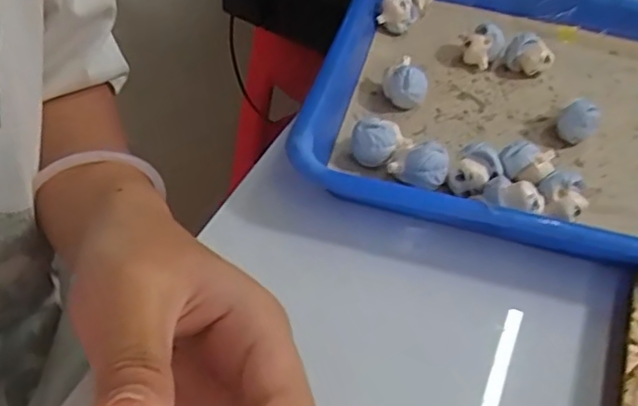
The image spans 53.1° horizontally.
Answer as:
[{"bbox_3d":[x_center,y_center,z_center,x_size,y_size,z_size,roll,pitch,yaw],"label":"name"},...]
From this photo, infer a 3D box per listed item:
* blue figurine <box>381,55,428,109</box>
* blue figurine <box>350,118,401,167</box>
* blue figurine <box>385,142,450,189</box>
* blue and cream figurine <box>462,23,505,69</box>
[{"bbox_3d":[0.048,-0.066,0.360,0.024,0.020,0.028,11,46,3],"label":"blue figurine"},{"bbox_3d":[0.029,-0.031,0.323,0.024,0.019,0.016,11,46,3],"label":"blue figurine"},{"bbox_3d":[0.049,-0.019,0.311,0.028,0.017,0.016,15,46,7],"label":"blue figurine"},{"bbox_3d":[0.101,-0.098,0.394,0.020,0.024,0.015,36,52,25],"label":"blue and cream figurine"}]

